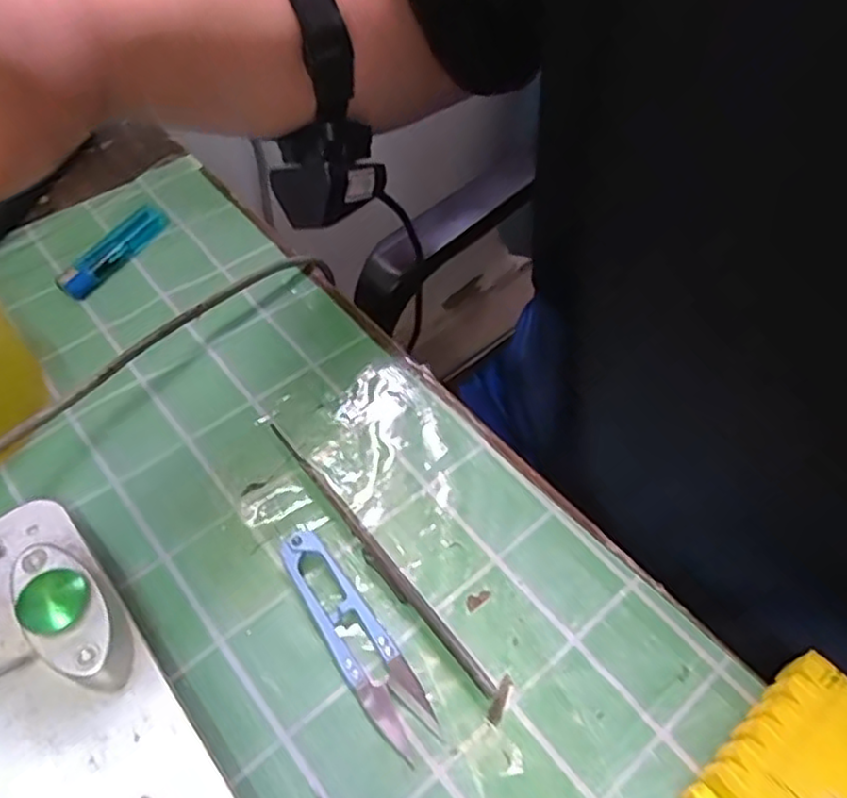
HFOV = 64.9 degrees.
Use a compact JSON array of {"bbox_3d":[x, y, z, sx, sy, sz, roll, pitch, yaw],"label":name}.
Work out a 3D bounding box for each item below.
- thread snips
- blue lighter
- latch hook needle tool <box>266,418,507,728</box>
[{"bbox_3d":[-0.029,0.099,0.282,0.024,0.009,0.103,-29,62,-21],"label":"thread snips"},{"bbox_3d":[-0.188,-0.092,0.407,0.018,0.012,0.083,24,57,13],"label":"blue lighter"},{"bbox_3d":[-0.021,0.069,0.302,0.014,0.011,0.169,-34,63,-23],"label":"latch hook needle tool"}]

